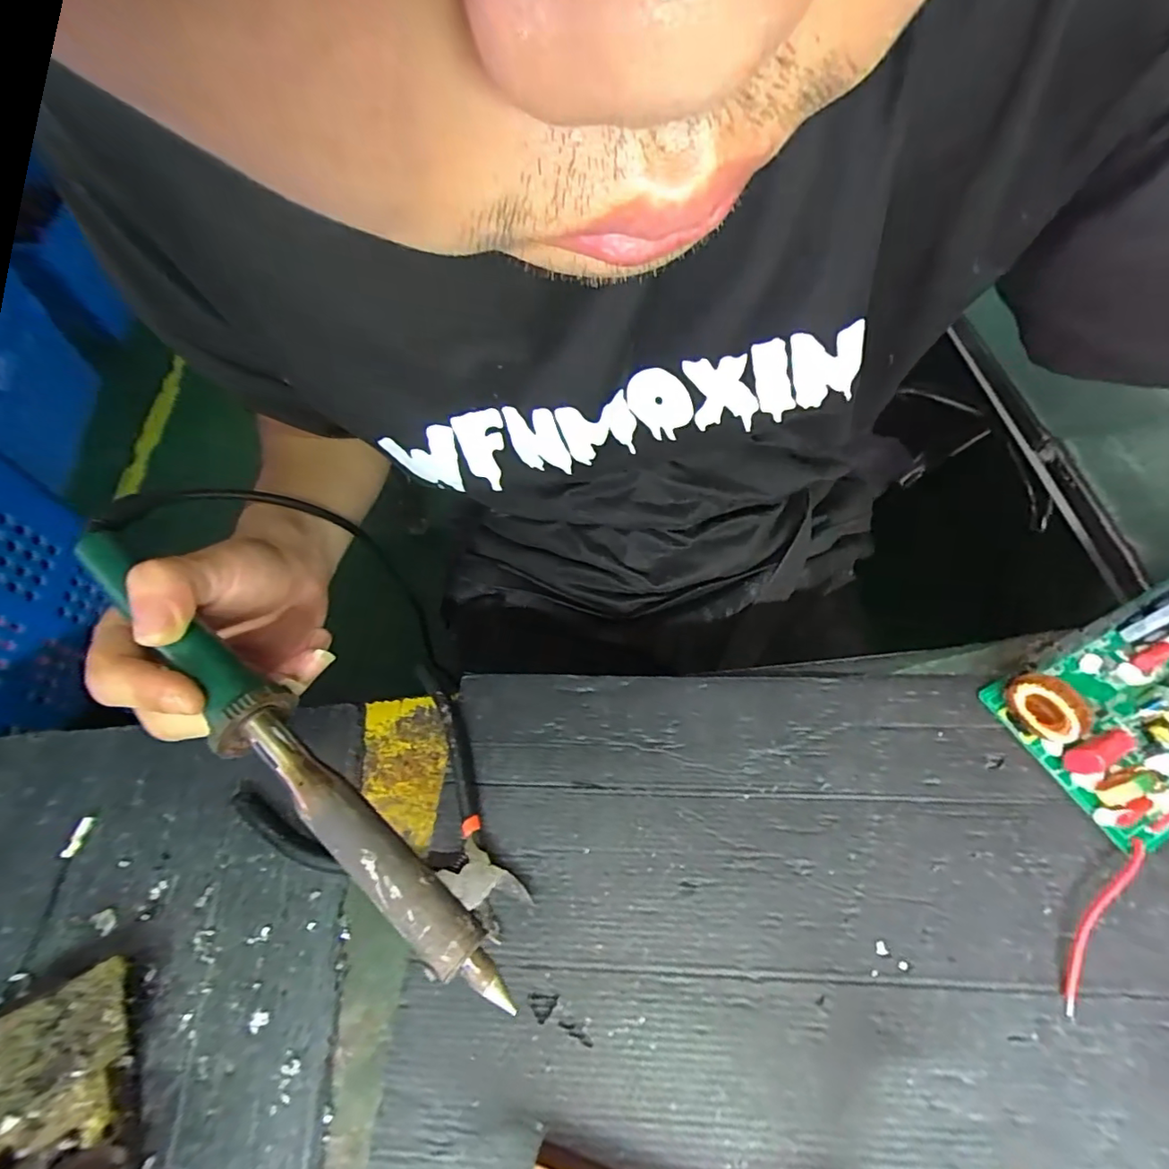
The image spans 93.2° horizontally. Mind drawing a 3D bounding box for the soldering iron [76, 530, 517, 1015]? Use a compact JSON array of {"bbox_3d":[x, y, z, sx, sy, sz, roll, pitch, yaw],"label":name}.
[{"bbox_3d":[-0.129,0.059,0.219,0.265,0.032,0.021,37,70,17],"label":"soldering iron"}]

